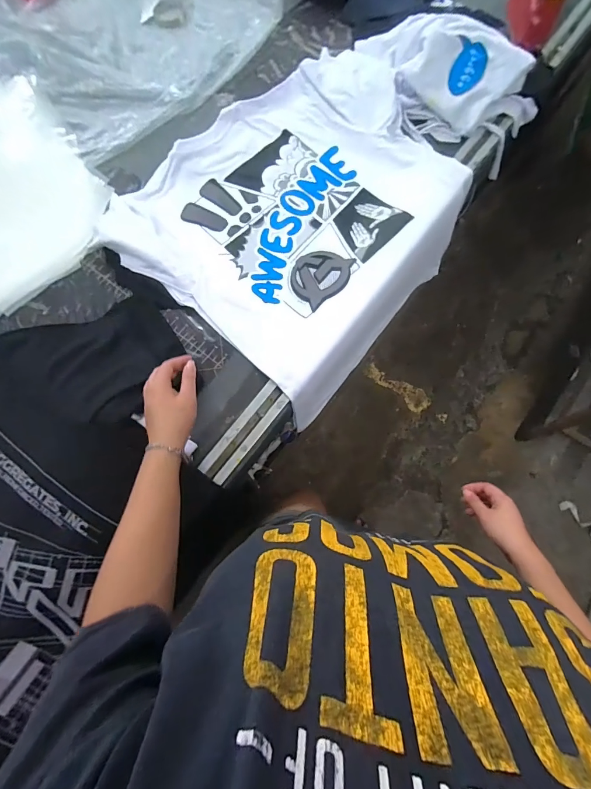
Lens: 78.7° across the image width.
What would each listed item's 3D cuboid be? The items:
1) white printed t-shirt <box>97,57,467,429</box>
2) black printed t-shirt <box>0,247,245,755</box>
[{"bbox_3d":[0.012,-0.385,0.807,0.564,0.173,0.694,41,80,10],"label":"white printed t-shirt"},{"bbox_3d":[-0.406,0.126,0.563,0.409,0.142,0.707,38,80,9],"label":"black printed t-shirt"}]

